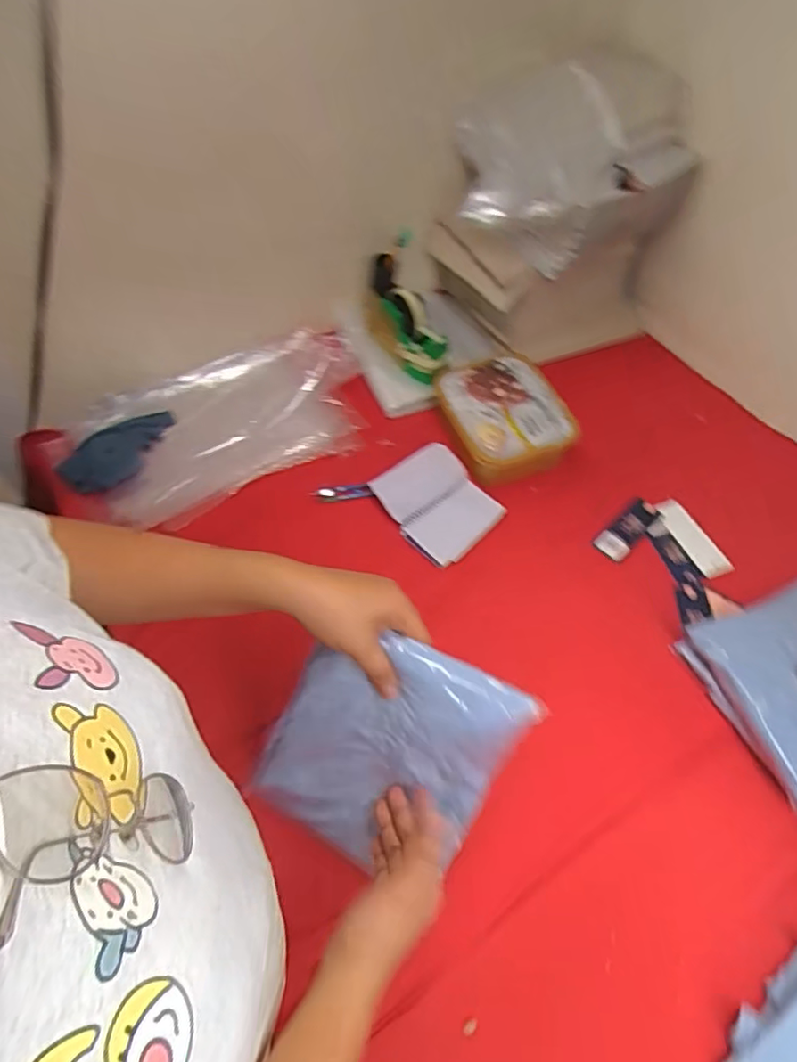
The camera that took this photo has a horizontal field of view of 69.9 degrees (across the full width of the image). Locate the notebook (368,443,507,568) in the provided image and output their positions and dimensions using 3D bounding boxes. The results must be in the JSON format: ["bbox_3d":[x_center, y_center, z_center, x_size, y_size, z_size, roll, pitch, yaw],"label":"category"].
[{"bbox_3d":[0.057,-0.042,0.822,0.132,0.032,0.162,-34,64,-22],"label":"notebook"}]

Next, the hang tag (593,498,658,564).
[{"bbox_3d":[0.337,-0.003,0.835,0.121,0.009,0.045,-38,65,-25],"label":"hang tag"}]

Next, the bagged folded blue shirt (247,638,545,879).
[{"bbox_3d":[-0.015,0.214,0.550,0.213,0.243,0.026,25,23,6],"label":"bagged folded blue shirt"}]

